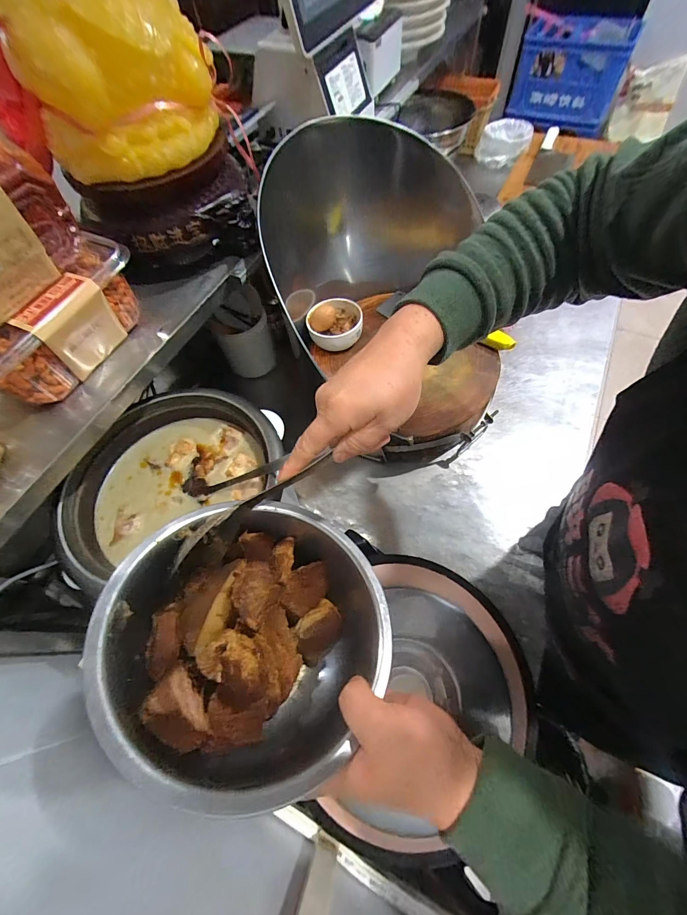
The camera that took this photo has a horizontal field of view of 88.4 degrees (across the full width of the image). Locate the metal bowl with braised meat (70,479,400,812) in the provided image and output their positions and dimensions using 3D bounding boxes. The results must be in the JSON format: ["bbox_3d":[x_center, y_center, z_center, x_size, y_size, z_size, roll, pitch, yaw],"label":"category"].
[{"bbox_3d":[-0.070,0.141,0.293,0.211,0.103,0.211,11,43,-11],"label":"metal bowl with braised meat"}]

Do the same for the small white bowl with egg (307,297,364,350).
[{"bbox_3d":[-0.017,-0.256,0.698,0.101,0.059,0.100,-2,62,3],"label":"small white bowl with egg"}]

